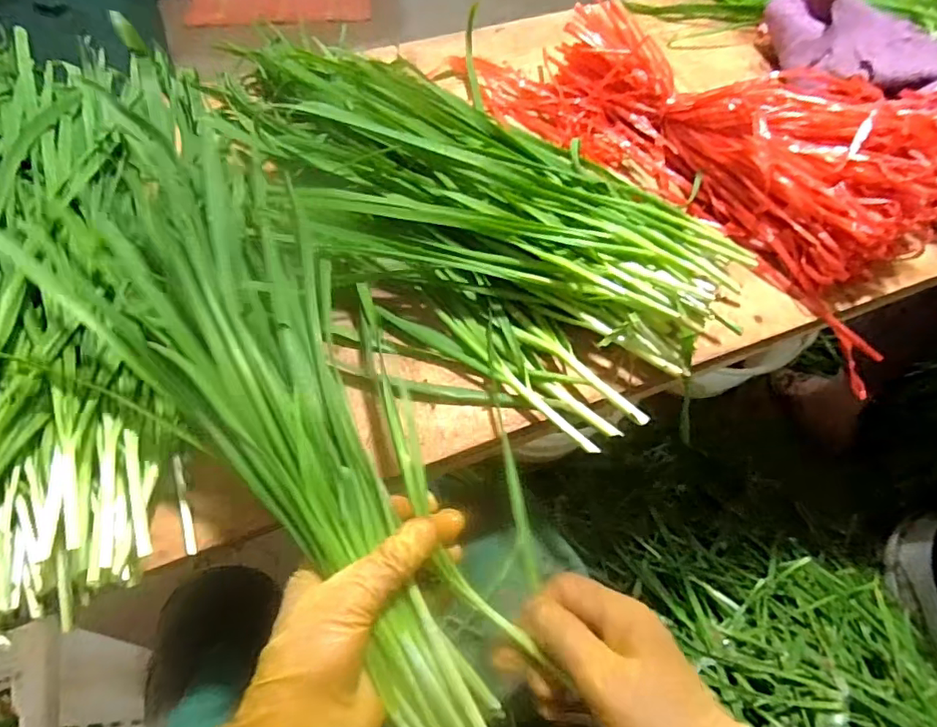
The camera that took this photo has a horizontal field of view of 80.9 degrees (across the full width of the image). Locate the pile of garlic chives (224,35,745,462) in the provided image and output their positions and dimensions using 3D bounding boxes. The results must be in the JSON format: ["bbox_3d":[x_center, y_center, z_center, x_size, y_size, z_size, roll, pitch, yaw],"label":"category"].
[{"bbox_3d":[-0.015,-0.141,0.442,0.264,0.072,0.443,-40,66,-23],"label":"pile of garlic chives"}]

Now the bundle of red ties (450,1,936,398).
[{"bbox_3d":[0.237,-0.219,0.484,0.278,0.089,0.471,-35,64,-21],"label":"bundle of red ties"}]

